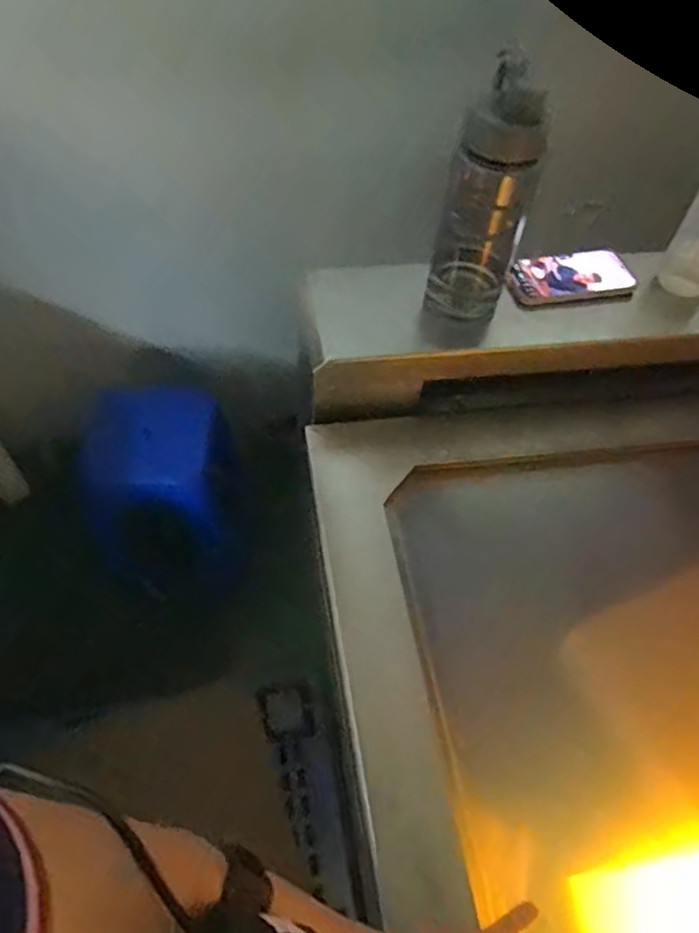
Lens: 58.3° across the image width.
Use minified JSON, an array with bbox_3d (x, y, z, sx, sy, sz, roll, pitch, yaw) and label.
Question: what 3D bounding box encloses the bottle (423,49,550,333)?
[{"bbox_3d":[0.156,-0.294,0.697,0.090,0.253,0.097,21,56,10],"label":"bottle"}]

